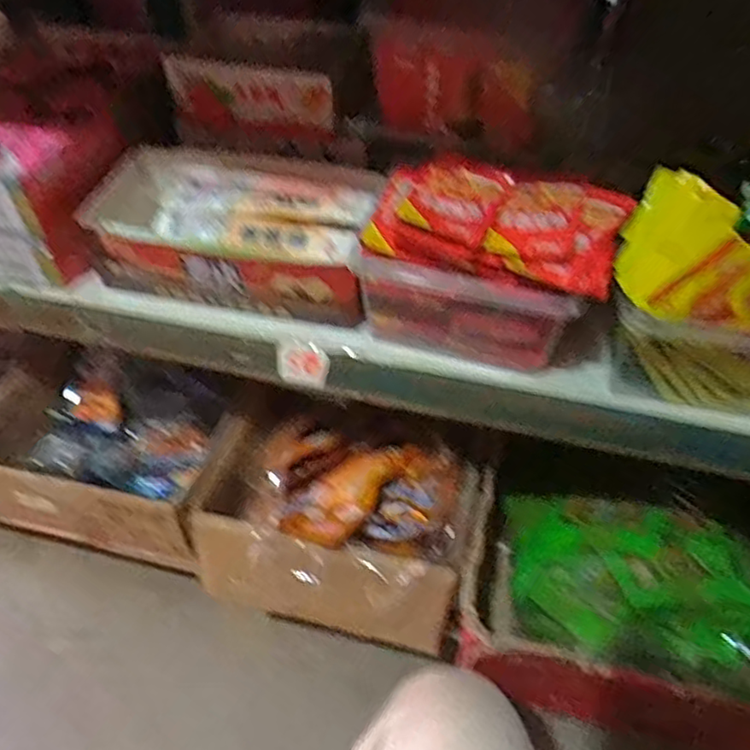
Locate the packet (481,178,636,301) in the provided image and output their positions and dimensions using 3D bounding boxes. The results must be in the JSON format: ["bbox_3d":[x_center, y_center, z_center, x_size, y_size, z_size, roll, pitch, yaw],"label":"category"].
[{"bbox_3d":[0.145,-0.117,0.486,0.097,0.028,0.124,17,49,15],"label":"packet"}]

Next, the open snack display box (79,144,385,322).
[{"bbox_3d":[-0.131,-0.142,0.598,0.279,0.077,0.160,11,48,10],"label":"open snack display box"}]

